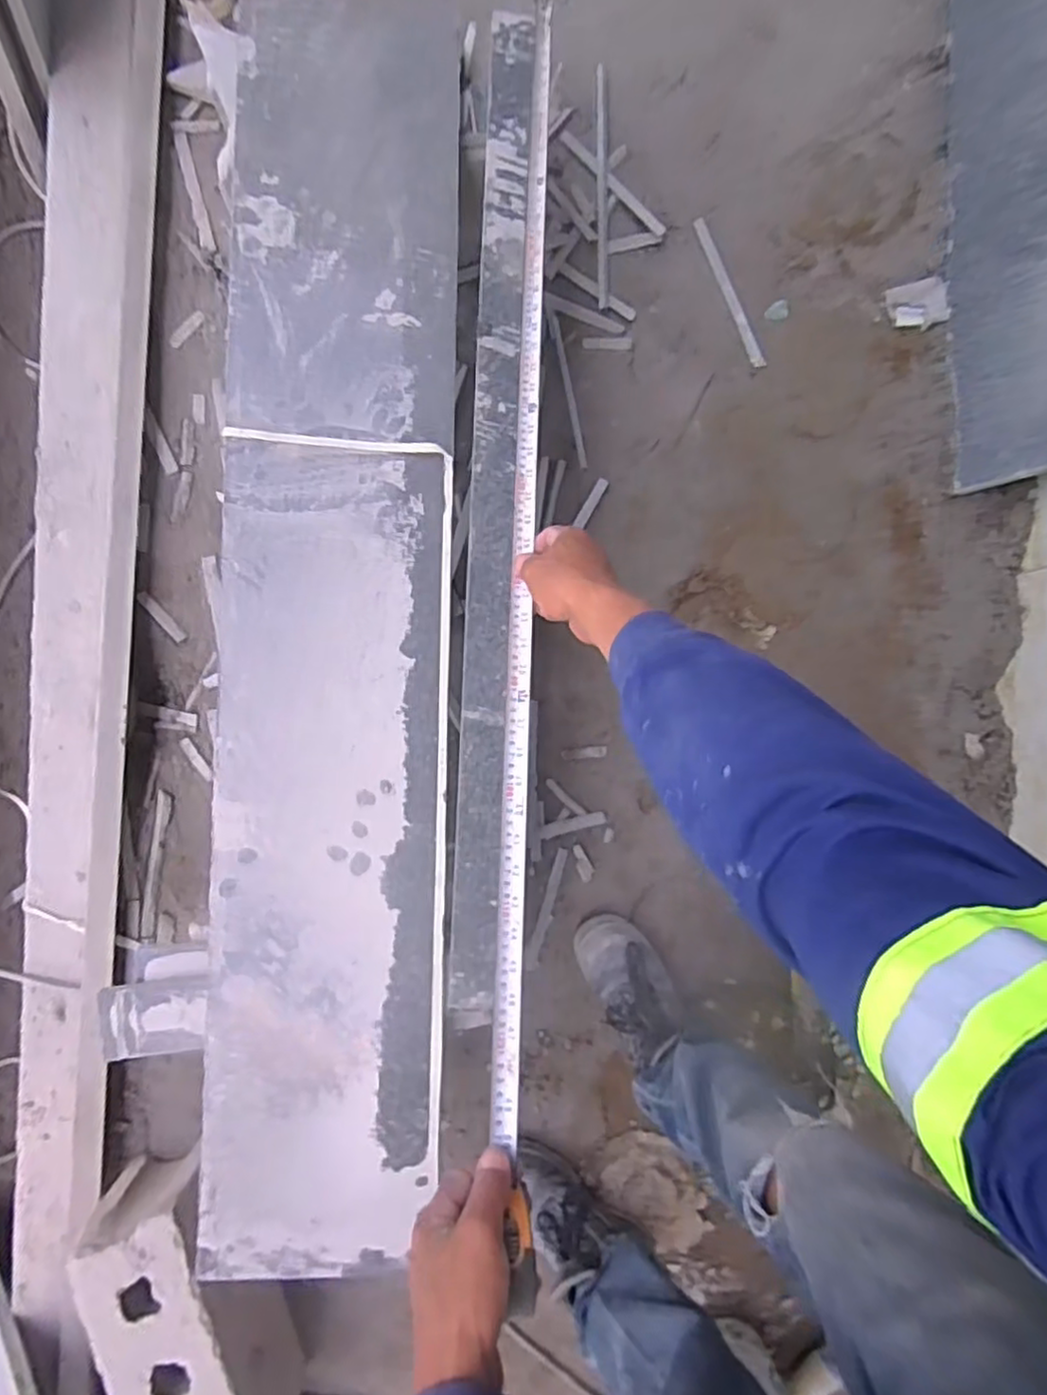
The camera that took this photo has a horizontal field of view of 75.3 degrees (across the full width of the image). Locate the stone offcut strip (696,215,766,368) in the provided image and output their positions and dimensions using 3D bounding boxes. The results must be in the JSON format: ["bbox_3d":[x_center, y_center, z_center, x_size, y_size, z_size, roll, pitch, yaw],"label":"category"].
[{"bbox_3d":[0.335,-0.657,1.105,0.023,0.009,0.258,-22,90,-3],"label":"stone offcut strip"}]

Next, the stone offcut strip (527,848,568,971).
[{"bbox_3d":[0.038,0.329,1.054,0.020,0.012,0.190,17,88,-3],"label":"stone offcut strip"}]

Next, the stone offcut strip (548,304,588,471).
[{"bbox_3d":[0.071,-0.489,1.070,0.015,0.006,0.251,-12,90,-3],"label":"stone offcut strip"}]

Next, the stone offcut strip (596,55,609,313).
[{"bbox_3d":[0.126,-0.808,1.079,0.019,0.013,0.381,0,89,-3],"label":"stone offcut strip"}]

